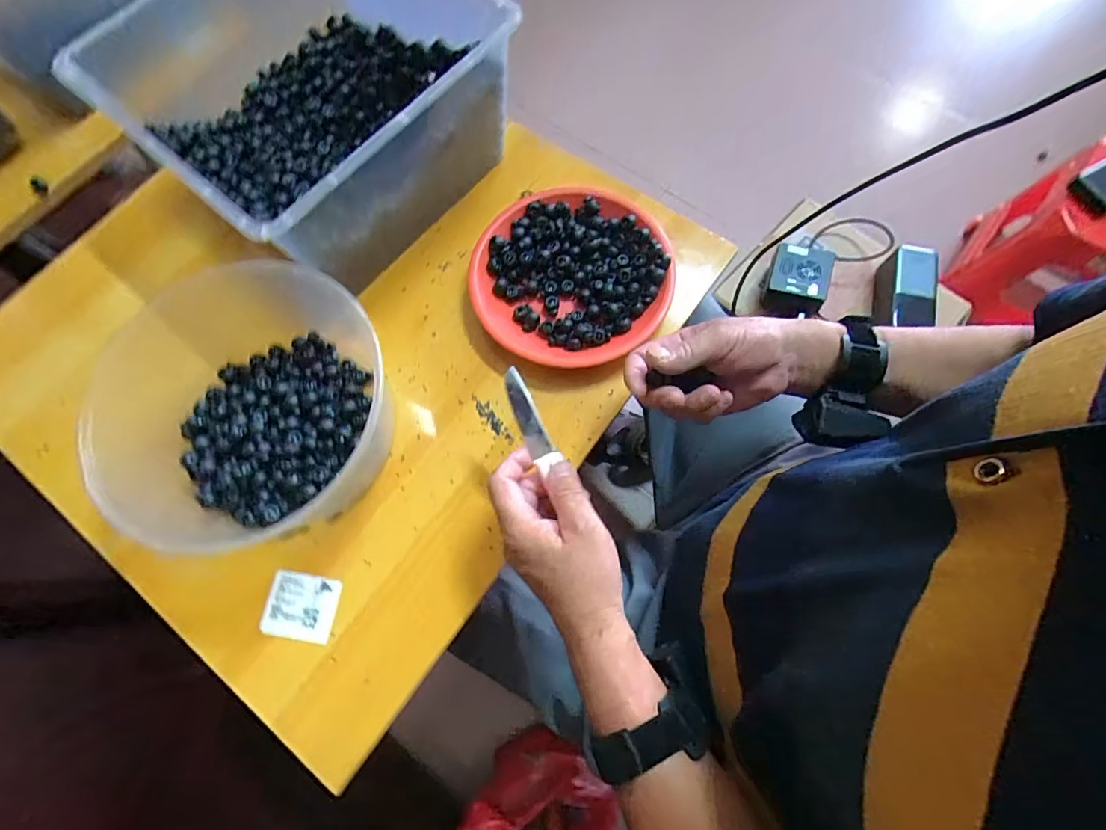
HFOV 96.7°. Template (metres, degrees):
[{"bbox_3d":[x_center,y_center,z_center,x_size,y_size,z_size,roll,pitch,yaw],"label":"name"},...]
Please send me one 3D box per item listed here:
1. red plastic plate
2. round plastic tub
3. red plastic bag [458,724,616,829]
[{"bbox_3d":[0.017,-0.134,0.491,0.192,0.035,0.182,-1,71,2],"label":"red plastic plate"},{"bbox_3d":[-0.264,-0.005,0.429,0.223,0.090,0.228,-1,71,2],"label":"round plastic tub"},{"bbox_3d":[-0.006,0.595,0.732,0.210,0.148,0.175,34,76,12],"label":"red plastic bag"}]

